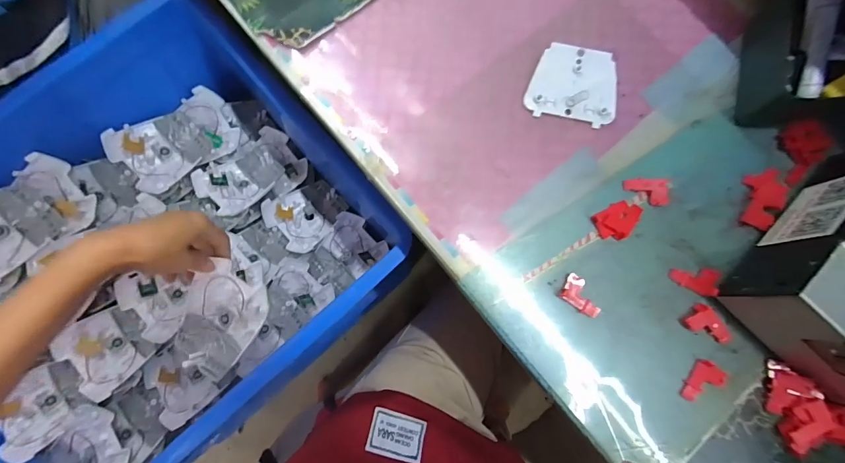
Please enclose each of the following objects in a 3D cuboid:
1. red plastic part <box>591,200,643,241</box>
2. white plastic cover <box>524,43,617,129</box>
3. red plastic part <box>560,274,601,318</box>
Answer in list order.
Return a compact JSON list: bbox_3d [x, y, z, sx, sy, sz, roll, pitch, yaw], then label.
[{"bbox_3d":[0.176,-0.010,0.347,0.045,0.007,0.029,-27,83,-6],"label":"red plastic part"},{"bbox_3d":[0.142,-0.137,0.364,0.081,0.016,0.065,12,80,0],"label":"white plastic cover"},{"bbox_3d":[0.137,0.055,0.332,0.037,0.005,0.024,39,81,4],"label":"red plastic part"}]

